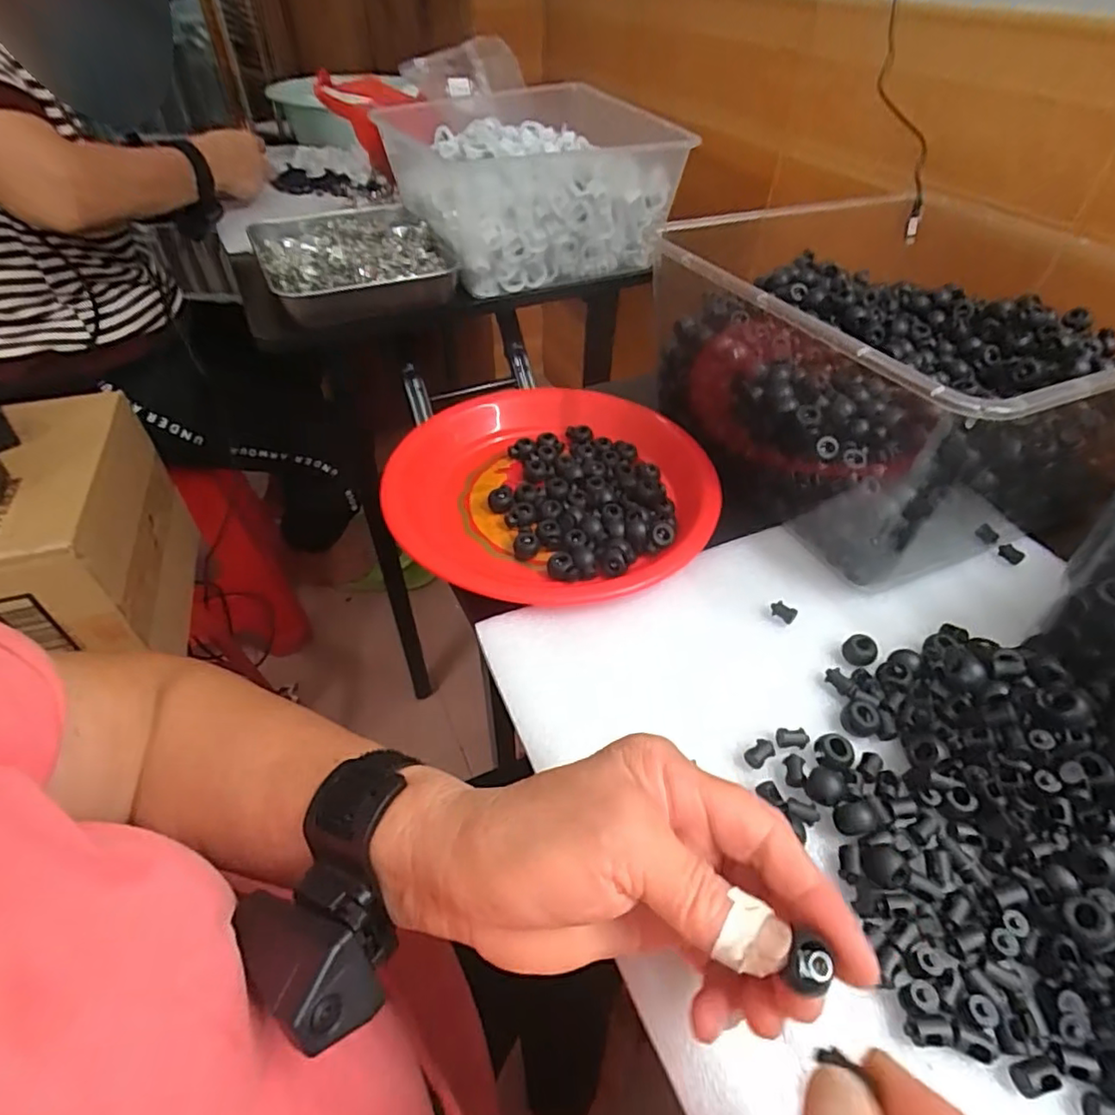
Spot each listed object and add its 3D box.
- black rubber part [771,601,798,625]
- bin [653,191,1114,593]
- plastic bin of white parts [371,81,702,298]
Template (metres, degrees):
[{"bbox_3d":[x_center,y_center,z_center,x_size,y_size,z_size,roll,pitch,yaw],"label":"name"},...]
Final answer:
[{"bbox_3d":[0.134,0.032,0.359,0.015,0.008,0.008,26,51,23],"label":"black rubber part"},{"bbox_3d":[0.227,-0.132,0.425,0.247,0.135,0.286,-14,47,-14],"label":"bin"},{"bbox_3d":[-0.044,-0.465,0.758,0.278,0.146,0.302,-19,49,-19],"label":"plastic bin of white parts"}]

